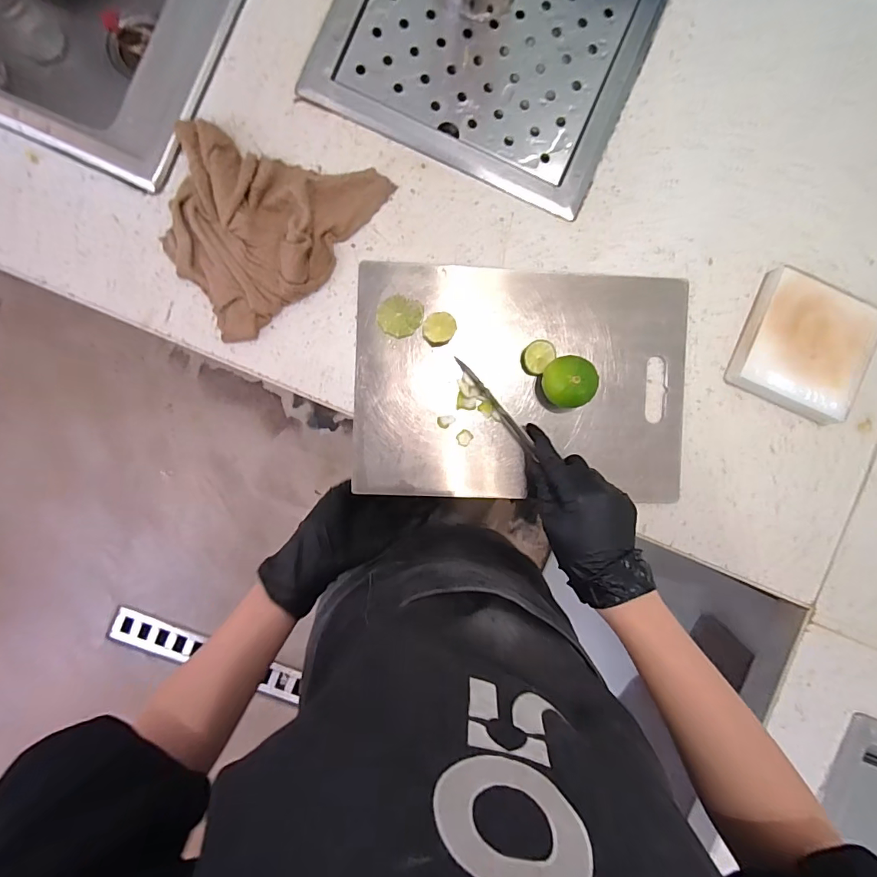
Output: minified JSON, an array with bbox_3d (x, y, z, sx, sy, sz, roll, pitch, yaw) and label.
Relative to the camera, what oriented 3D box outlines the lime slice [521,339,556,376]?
[{"bbox_3d":[0.099,-0.082,0.451,0.028,0.010,0.035,42,89,-3],"label":"lime slice"}]

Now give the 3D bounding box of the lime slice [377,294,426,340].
[{"bbox_3d":[-0.038,-0.120,0.444,0.044,0.005,0.041,0,92,-3],"label":"lime slice"}]

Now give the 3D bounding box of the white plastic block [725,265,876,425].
[{"bbox_3d":[0.375,-0.092,0.459,0.123,0.024,0.123,22,91,-3],"label":"white plastic block"}]

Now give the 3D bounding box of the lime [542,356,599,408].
[{"bbox_3d":[0.125,-0.054,0.435,0.048,0.051,0.047,0,92,-3],"label":"lime"}]

